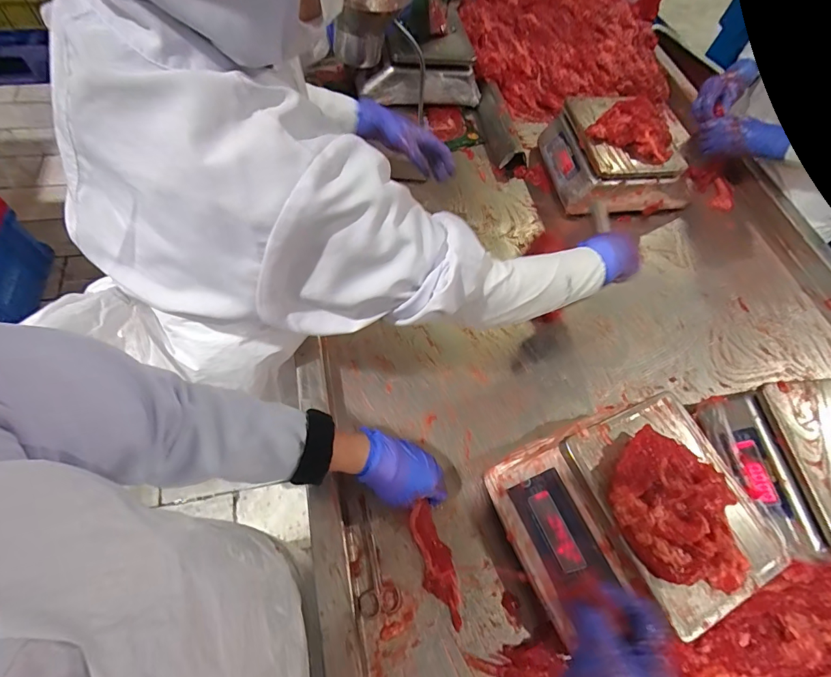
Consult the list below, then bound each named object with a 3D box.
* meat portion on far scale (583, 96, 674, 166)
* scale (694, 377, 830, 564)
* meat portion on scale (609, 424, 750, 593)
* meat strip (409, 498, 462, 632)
[{"bbox_3d":[0.424,-0.405,0.795,0.158,0.057,0.095,24,61,8],"label":"meat portion on far scale"},{"bbox_3d":[0.562,0.181,0.578,0.215,0.111,0.225,-2,61,-7],"label":"scale"},{"bbox_3d":[0.270,0.179,0.415,0.145,0.041,0.117,38,64,15],"label":"meat portion on scale"},{"bbox_3d":[0.025,0.275,0.506,0.039,0.014,0.139,-18,79,-14],"label":"meat strip"}]

